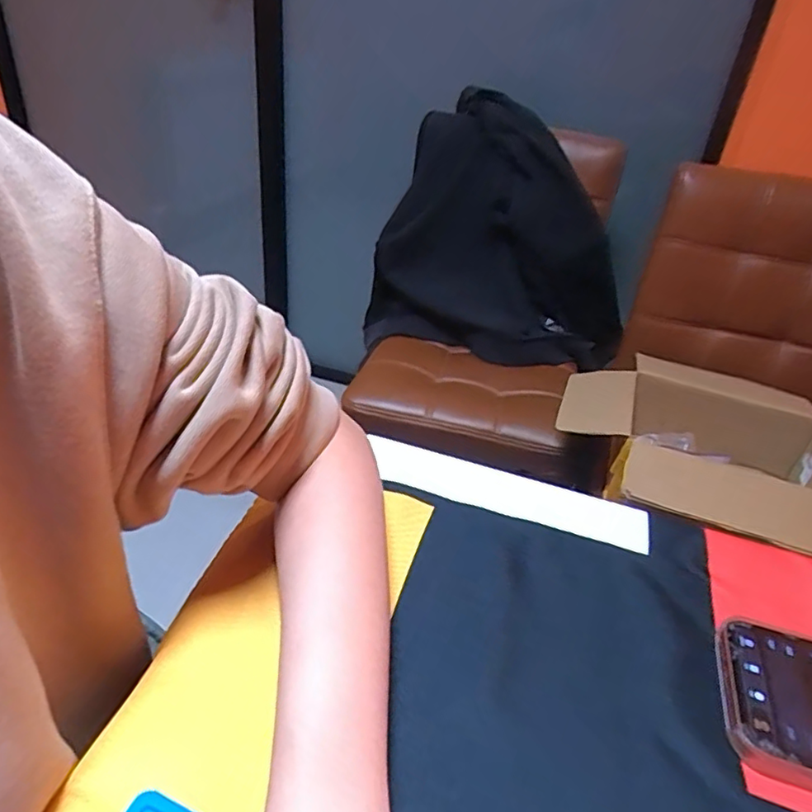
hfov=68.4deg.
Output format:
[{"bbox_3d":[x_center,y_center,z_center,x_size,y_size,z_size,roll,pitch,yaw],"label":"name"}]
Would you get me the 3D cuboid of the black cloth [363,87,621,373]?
[{"bbox_3d":[0.193,-0.352,1.267,0.558,0.449,0.264,18,35,17],"label":"black cloth"}]

